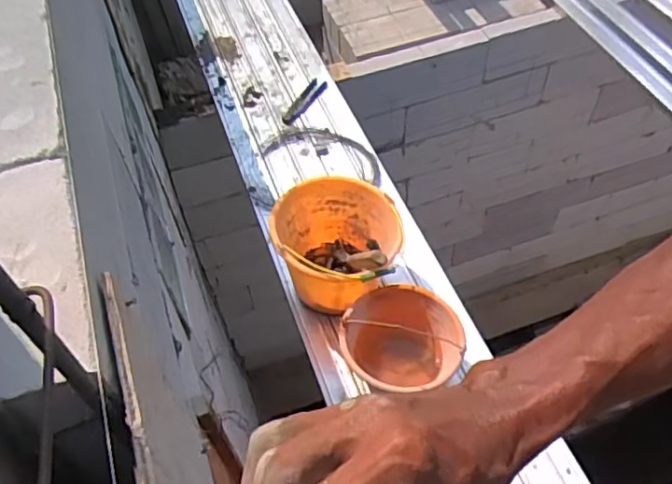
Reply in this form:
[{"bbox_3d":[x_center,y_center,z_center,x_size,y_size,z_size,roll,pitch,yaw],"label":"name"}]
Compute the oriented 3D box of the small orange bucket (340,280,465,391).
[{"bbox_3d":[0.142,0.224,1.373,0.258,0.179,0.239,-8,53,-4],"label":"small orange bucket"}]

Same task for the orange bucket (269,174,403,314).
[{"bbox_3d":[0.001,0.017,1.501,0.292,0.228,0.303,2,53,4],"label":"orange bucket"}]

